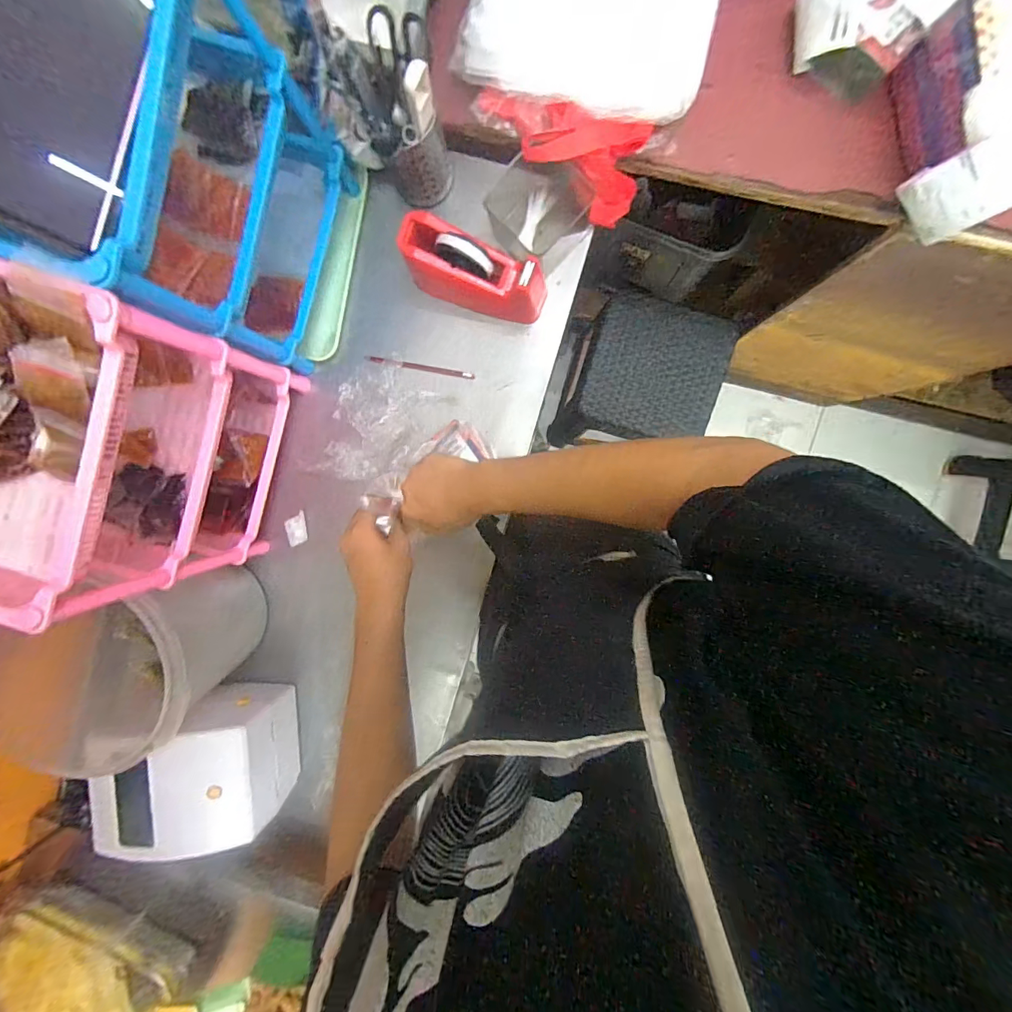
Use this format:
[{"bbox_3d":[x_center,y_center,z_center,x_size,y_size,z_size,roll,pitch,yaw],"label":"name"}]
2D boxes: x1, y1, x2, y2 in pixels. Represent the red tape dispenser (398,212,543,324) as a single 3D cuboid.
[{"bbox_3d":[-0.041,-0.329,0.607,0.200,0.107,0.071,20,95,2],"label":"red tape dispenser"}]

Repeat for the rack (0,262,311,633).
[{"bbox_3d":[-0.448,-0.067,0.519,0.188,0.320,0.296,17,95,2],"label":"rack"}]

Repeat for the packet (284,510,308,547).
[{"bbox_3d":[-0.338,0.037,0.694,0.030,0.004,0.054,-10,108,-20],"label":"packet"}]

